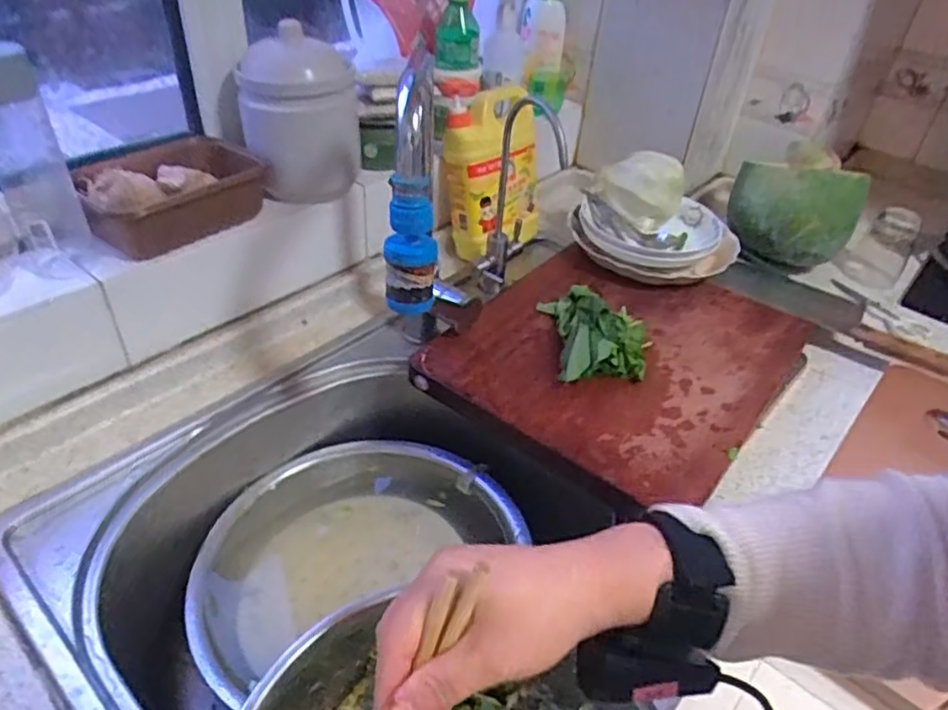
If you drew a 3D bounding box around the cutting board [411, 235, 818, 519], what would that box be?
[{"bbox_3d":[0.179,-0.010,0.787,0.342,0.032,0.414,29,45,26],"label":"cutting board"}]

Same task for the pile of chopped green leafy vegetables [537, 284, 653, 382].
[{"bbox_3d":[0.137,-0.027,0.758,0.136,0.050,0.153,12,40,8],"label":"pile of chopped green leafy vegetables"}]

